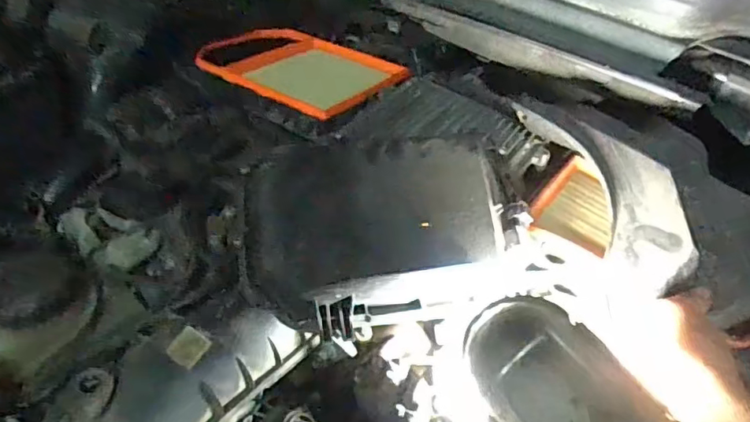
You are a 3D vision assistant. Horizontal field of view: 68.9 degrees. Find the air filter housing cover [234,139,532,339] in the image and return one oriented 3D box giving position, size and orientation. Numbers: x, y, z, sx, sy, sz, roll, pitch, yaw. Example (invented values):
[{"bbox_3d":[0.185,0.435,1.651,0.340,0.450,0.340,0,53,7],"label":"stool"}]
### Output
[{"bbox_3d":[0.006,0.013,0.470,0.224,0.061,0.180,-3,45,-9],"label":"air filter housing cover"}]

